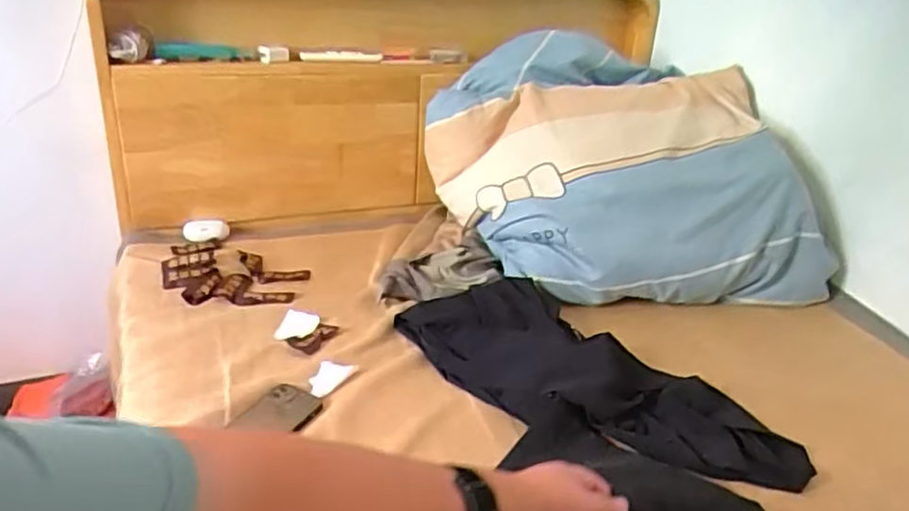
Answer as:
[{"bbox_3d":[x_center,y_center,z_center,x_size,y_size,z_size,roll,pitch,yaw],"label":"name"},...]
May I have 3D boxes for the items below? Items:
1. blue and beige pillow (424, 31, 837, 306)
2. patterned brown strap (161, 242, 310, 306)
[{"bbox_3d":[0.301,-0.187,1.244,0.705,0.554,0.160,-1,-19,3],"label":"blue and beige pillow"},{"bbox_3d":[-0.386,0.023,1.181,0.246,0.026,0.209,-1,25,-11],"label":"patterned brown strap"}]

